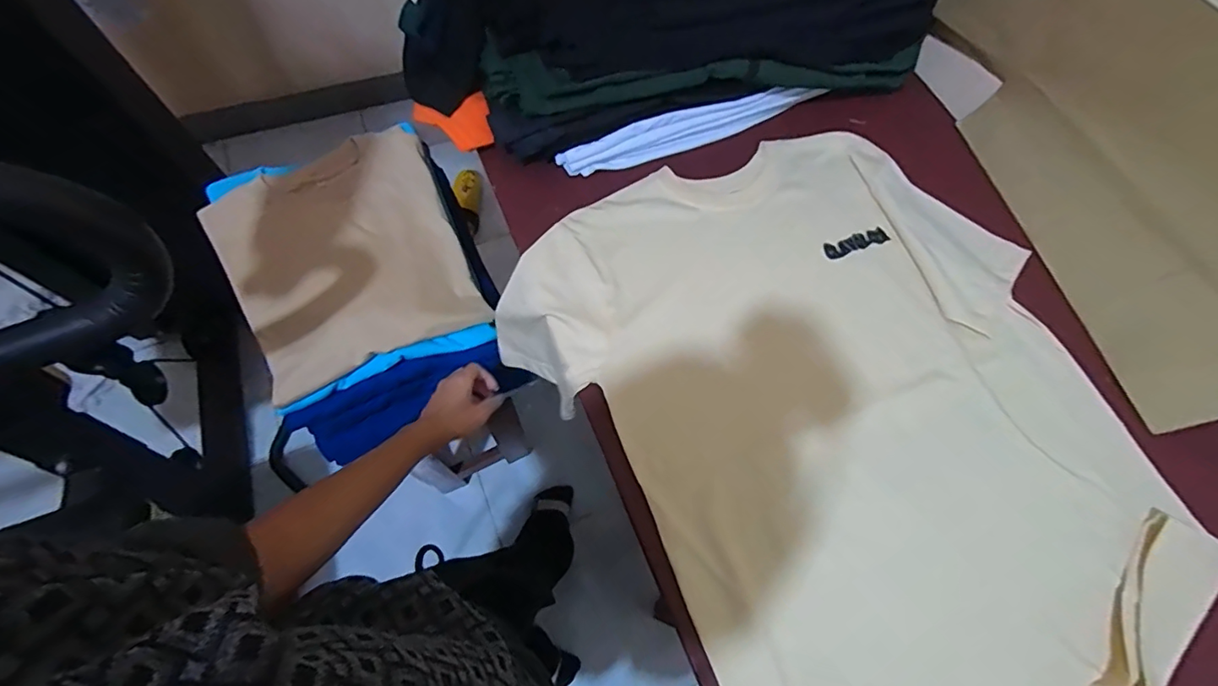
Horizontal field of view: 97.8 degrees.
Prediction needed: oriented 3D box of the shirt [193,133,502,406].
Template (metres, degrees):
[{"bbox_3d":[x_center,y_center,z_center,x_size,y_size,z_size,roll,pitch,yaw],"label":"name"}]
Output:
[{"bbox_3d":[-0.332,-0.113,0.672,0.273,0.061,0.307,-26,70,-14],"label":"shirt"}]

